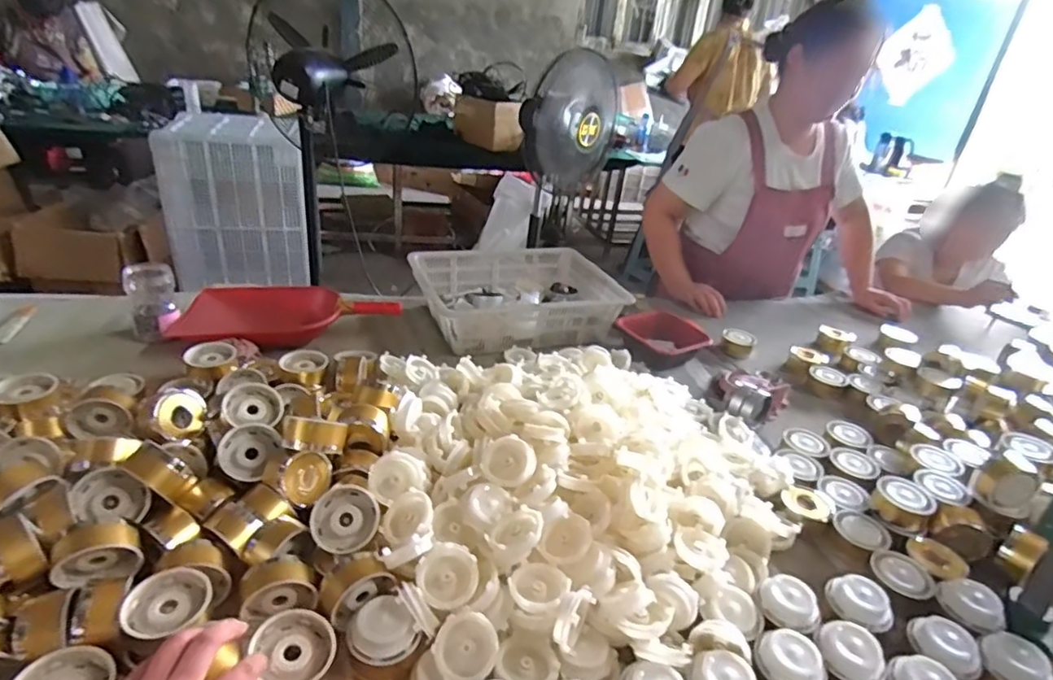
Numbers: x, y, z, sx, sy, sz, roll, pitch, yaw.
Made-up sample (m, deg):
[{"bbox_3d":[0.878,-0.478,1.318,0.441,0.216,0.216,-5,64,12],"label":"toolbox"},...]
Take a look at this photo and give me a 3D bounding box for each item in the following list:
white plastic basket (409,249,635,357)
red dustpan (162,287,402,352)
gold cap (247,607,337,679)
[{"bbox_3d":[-0.027,-0.089,1.157,0.366,0.089,0.295,-7,31,-24],"label":"white plastic basket"},{"bbox_3d":[-0.427,-0.030,1.031,0.371,0.069,0.159,4,29,-5],"label":"red dustpan"},{"bbox_3d":[-0.195,0.263,0.488,0.063,0.031,0.063,12,35,-8],"label":"gold cap"}]

